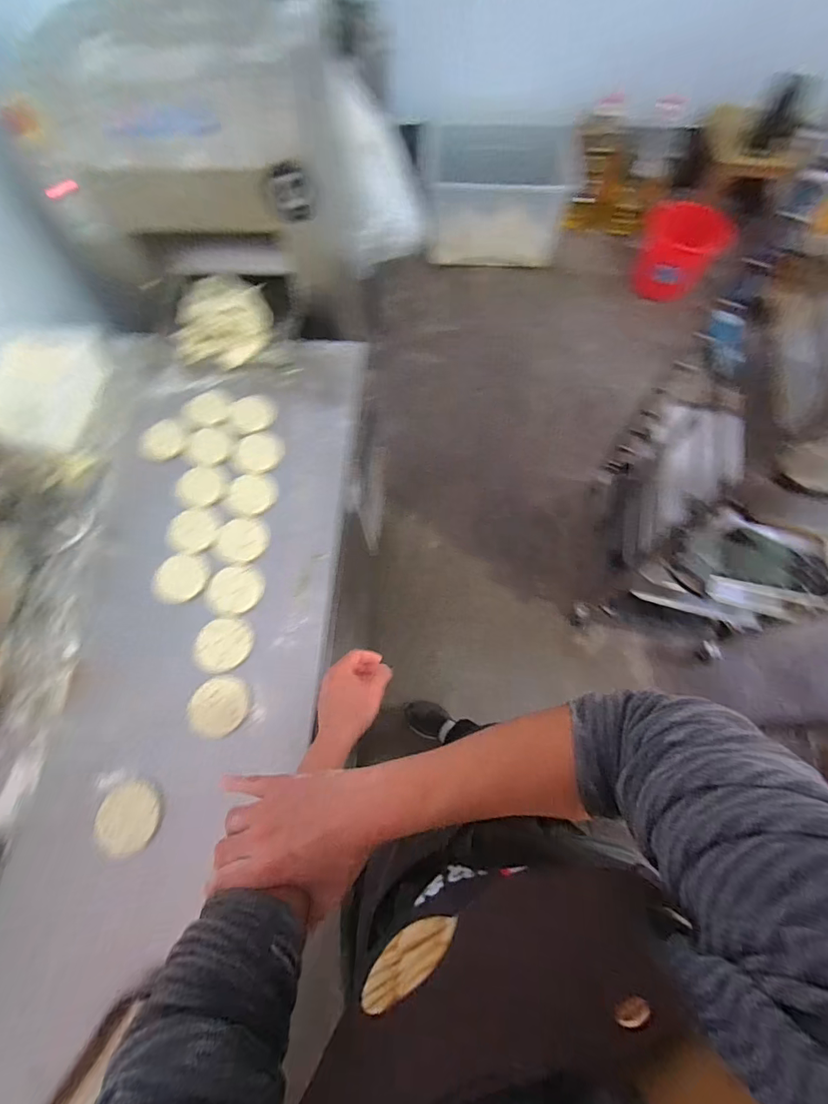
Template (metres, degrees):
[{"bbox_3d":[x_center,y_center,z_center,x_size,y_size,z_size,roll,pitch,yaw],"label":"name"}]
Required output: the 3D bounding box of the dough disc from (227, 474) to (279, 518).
[{"bbox_3d":[-0.328,-0.120,0.889,0.096,0.020,0.100,0,69,-1],"label":"dough disc"}]

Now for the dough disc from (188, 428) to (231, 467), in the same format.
[{"bbox_3d":[-0.444,-0.227,0.944,0.086,0.007,0.093,0,69,-1],"label":"dough disc"}]

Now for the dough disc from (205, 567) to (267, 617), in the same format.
[{"bbox_3d":[-0.339,0.072,0.823,0.099,0.009,0.096,0,69,-1],"label":"dough disc"}]

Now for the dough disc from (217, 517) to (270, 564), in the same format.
[{"bbox_3d":[-0.334,-0.024,0.852,0.093,0.017,0.084,-15,70,-7],"label":"dough disc"}]

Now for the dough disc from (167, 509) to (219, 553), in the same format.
[{"bbox_3d":[-0.431,-0.042,0.846,0.087,0.012,0.091,42,72,8],"label":"dough disc"}]

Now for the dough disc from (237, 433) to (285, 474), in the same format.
[{"bbox_3d":[-0.334,-0.213,0.942,0.093,0.014,0.104,14,69,4],"label":"dough disc"}]

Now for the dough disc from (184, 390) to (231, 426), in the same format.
[{"bbox_3d":[-0.461,-0.322,0.972,0.095,0.008,0.082,-24,72,-10],"label":"dough disc"}]

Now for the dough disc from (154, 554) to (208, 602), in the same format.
[{"bbox_3d":[-0.444,0.050,0.823,0.095,0.021,0.089,0,69,-1],"label":"dough disc"}]

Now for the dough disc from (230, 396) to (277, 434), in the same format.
[{"bbox_3d":[-0.358,-0.310,0.971,0.102,0.011,0.087,-22,71,-9],"label":"dough disc"}]

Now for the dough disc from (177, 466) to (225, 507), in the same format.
[{"bbox_3d":[-0.445,-0.137,0.912,0.102,0.017,0.091,22,70,7],"label":"dough disc"}]

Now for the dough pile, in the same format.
[{"bbox_3d":[-0.467,-0.562,1.030,0.232,0.066,0.278,-18,71,-8],"label":"dough pile"}]

